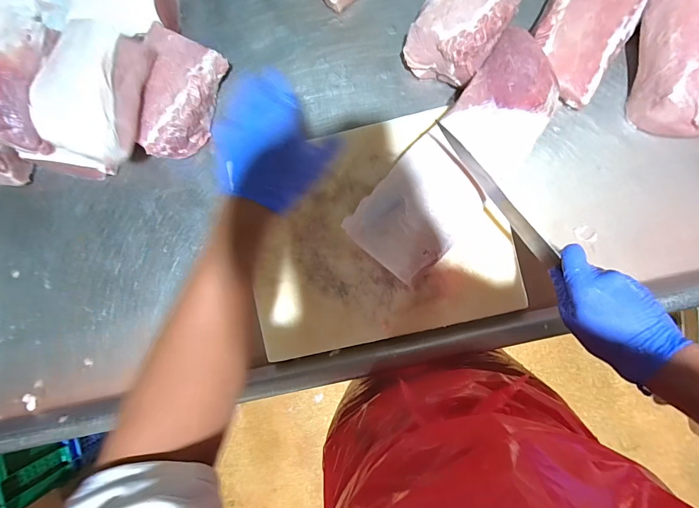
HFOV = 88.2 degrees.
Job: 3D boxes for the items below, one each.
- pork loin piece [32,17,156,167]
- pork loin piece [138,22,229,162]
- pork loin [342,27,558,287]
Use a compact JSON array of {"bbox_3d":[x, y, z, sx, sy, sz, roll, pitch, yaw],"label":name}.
[{"bbox_3d":[-0.354,-0.220,0.505,0.134,0.085,0.181,13,88,5],"label":"pork loin piece"},{"bbox_3d":[-0.255,-0.225,0.534,0.093,0.064,0.178,17,88,5],"label":"pork loin piece"},{"bbox_3d":[0.146,-0.118,0.485,0.127,0.076,0.330,41,90,5],"label":"pork loin"}]

